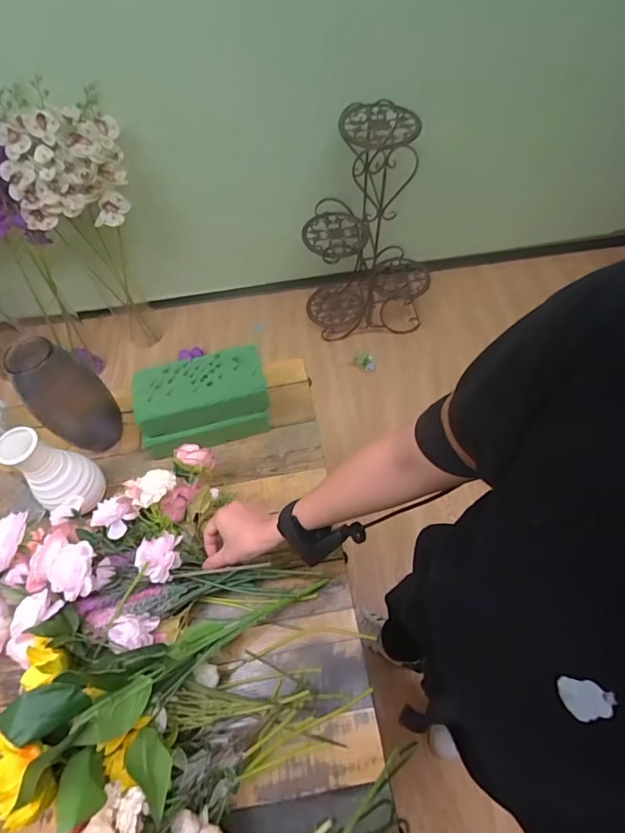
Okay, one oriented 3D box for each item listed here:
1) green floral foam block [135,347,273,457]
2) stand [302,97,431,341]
[{"bbox_3d":[-0.199,-0.030,0.819,0.226,0.125,0.114,-15,60,-6],"label":"green floral foam block"},{"bbox_3d":[0.209,-0.690,1.635,0.457,0.780,0.360,2,60,4],"label":"stand"}]

